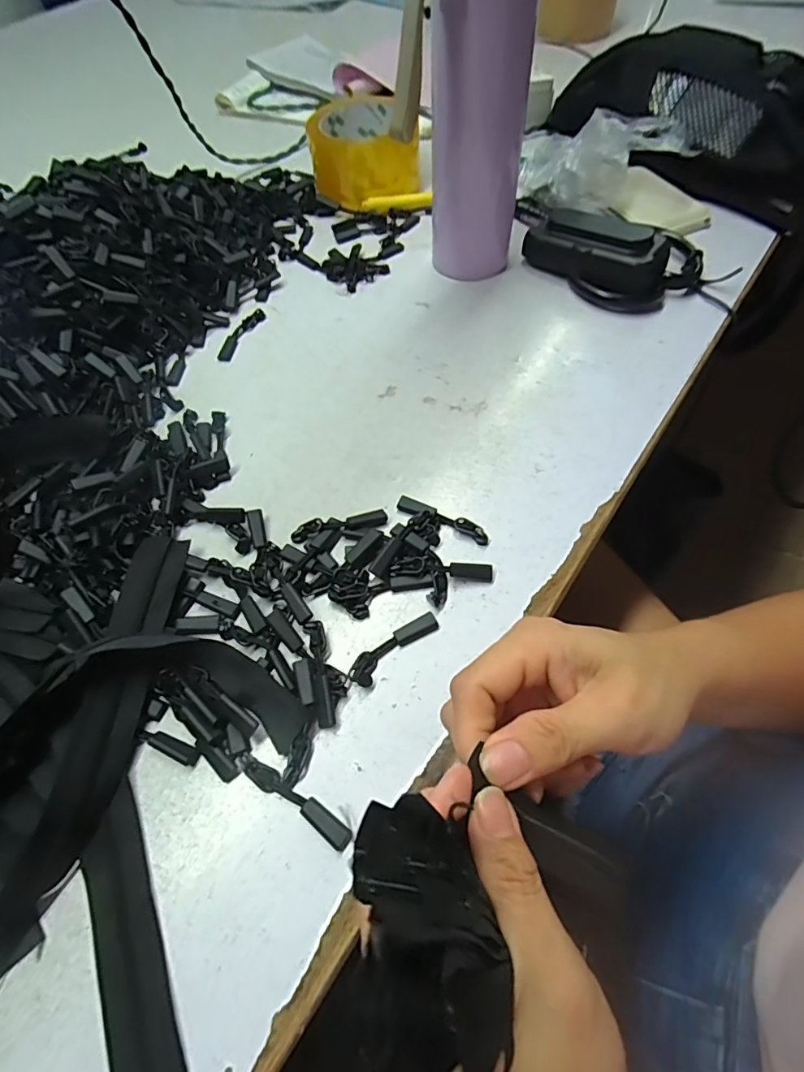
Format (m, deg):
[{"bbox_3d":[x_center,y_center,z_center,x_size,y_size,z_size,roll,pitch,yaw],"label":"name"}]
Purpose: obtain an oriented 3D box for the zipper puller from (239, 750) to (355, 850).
[{"bbox_3d":[-0.049,0.119,0.229,0.061,0.004,0.010,29,65,17],"label":"zipper puller"}]

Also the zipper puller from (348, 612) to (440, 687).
[{"bbox_3d":[-0.005,0.057,0.263,0.052,0.005,0.015,-37,66,-18],"label":"zipper puller"}]

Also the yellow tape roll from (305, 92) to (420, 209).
[{"bbox_3d":[-0.035,-0.365,0.481,0.102,0.056,0.097,-1,60,1],"label":"yellow tape roll"}]

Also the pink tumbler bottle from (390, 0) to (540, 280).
[{"bbox_3d":[0.043,-0.281,0.321,0.075,0.244,0.089,10,61,7],"label":"pink tumbler bottle"}]

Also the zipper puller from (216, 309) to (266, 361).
[{"bbox_3d":[-0.128,-0.160,0.398,0.014,0.006,0.057,18,62,12],"label":"zipper puller"}]

